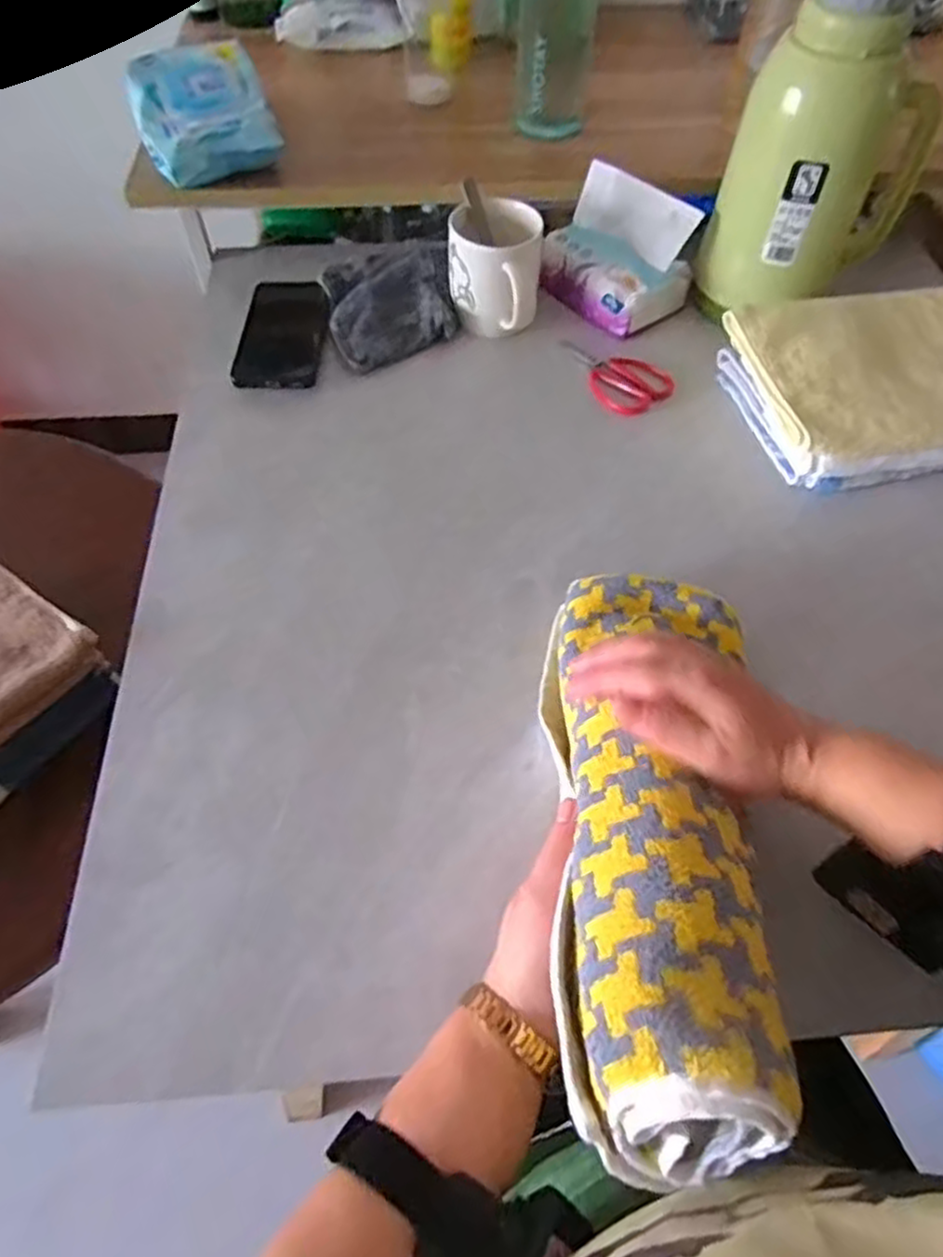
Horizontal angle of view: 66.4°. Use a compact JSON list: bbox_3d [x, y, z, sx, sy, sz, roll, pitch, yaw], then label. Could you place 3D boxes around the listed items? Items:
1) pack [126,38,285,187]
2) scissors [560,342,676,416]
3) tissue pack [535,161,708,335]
[{"bbox_3d":[-0.263,-0.507,0.703,0.120,0.048,0.190,-16,57,-11],"label":"pack"},{"bbox_3d":[0.135,-0.242,0.677,0.069,0.015,0.107,-27,60,-18],"label":"scissors"},{"bbox_3d":[0.140,-0.369,0.699,0.086,0.104,0.133,-36,63,-23],"label":"tissue pack"}]

